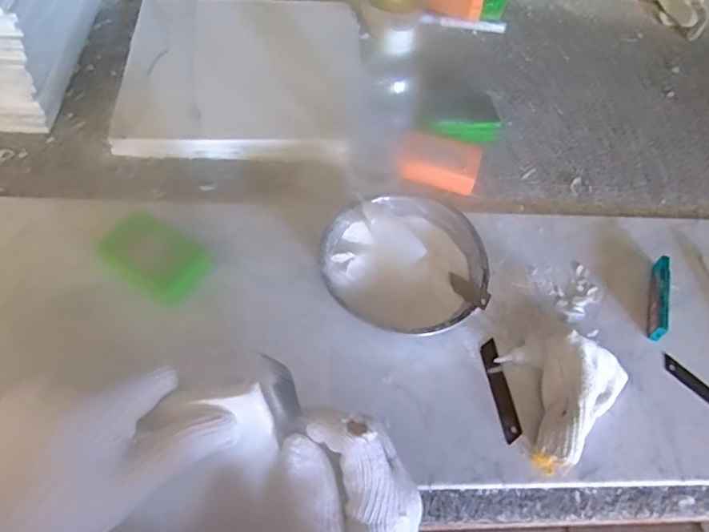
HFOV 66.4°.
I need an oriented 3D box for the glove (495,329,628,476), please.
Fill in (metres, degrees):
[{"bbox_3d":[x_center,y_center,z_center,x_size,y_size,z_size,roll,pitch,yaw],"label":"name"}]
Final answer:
[{"bbox_3d":[0.182,0.108,0.494,0.100,0.051,0.121,38,60,20],"label":"glove"}]

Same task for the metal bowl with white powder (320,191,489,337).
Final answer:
[{"bbox_3d":[0.050,0.000,0.550,0.153,0.048,0.155,3,54,-4],"label":"metal bowl with white powder"}]

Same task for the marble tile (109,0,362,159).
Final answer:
[{"bbox_3d":[-0.145,-0.263,0.728,0.301,0.018,0.288,1,63,-10],"label":"marble tile"}]

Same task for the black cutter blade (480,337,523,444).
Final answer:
[{"bbox_3d":[0.137,0.116,0.511,0.018,0.004,0.093,-10,65,-2],"label":"black cutter blade"}]

